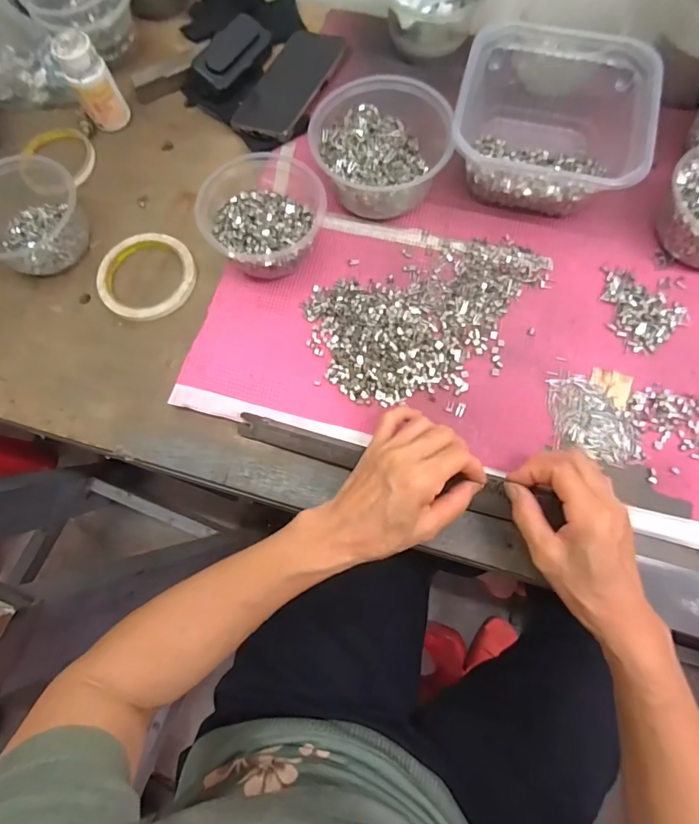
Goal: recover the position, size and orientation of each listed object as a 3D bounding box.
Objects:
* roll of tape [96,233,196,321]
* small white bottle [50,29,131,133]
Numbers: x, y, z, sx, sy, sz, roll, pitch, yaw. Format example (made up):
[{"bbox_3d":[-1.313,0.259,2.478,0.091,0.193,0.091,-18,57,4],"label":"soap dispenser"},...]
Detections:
[{"bbox_3d":[-0.207,-0.140,0.462,0.096,0.012,0.095,-1,73,2],"label":"roll of tape"},{"bbox_3d":[-0.278,-0.355,0.494,0.043,0.083,0.042,-31,75,-7],"label":"small white bottle"}]

